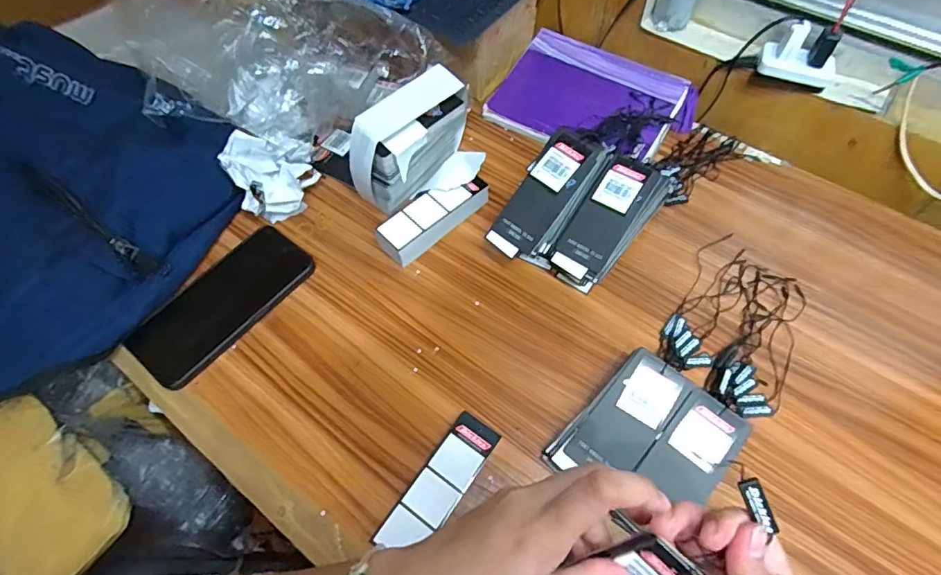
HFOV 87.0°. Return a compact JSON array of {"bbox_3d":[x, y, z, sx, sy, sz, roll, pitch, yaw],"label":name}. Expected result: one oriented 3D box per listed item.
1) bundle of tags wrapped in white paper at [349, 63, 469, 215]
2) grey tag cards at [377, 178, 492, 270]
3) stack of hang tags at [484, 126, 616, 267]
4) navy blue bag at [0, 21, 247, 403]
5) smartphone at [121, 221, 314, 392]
[{"bbox_3d":[-0.060,-0.148,0.517,0.044,0.104,0.132,35,66,19],"label":"bundle of tags wrapped in white paper"},{"bbox_3d":[-0.037,-0.072,0.508,0.124,0.041,0.035,-39,66,-20],"label":"grey tag cards"},{"bbox_3d":[0.078,-0.087,0.485,0.060,0.045,0.136,36,98,20],"label":"stack of hang tags"},{"bbox_3d":[-0.451,-0.051,0.459,0.325,0.111,0.397,29,64,17],"label":"navy blue bag"},{"bbox_3d":[-0.234,0.013,0.474,0.078,0.014,0.169,33,66,19],"label":"smartphone"}]

